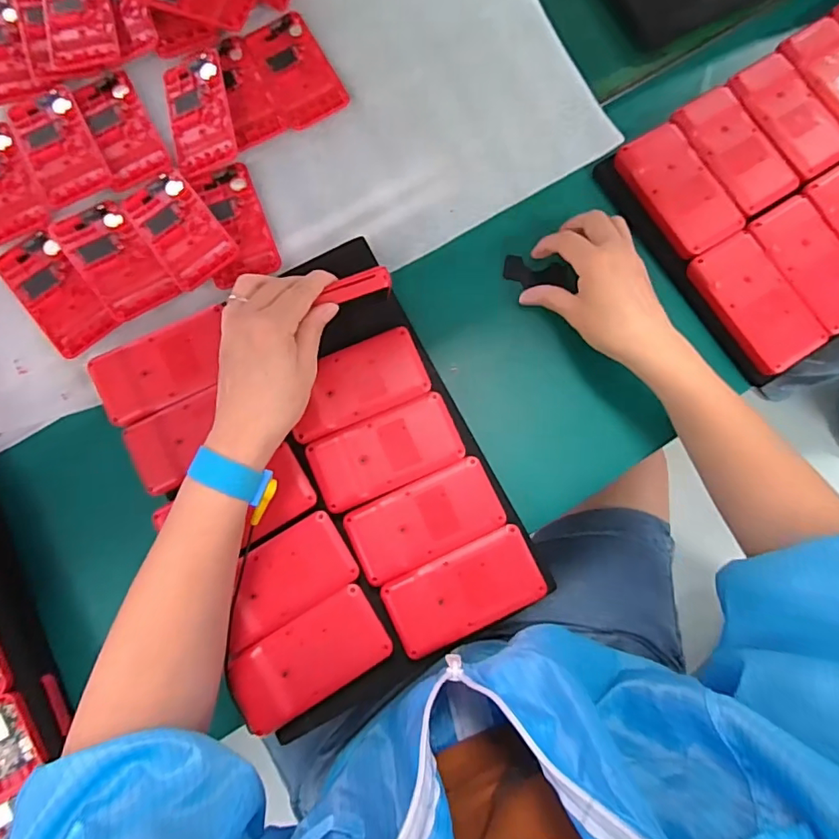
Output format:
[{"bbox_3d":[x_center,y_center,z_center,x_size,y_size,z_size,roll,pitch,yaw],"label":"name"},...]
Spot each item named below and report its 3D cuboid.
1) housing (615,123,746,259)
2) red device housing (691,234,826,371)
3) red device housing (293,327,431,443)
[{"bbox_3d":[0.234,-0.206,0.475,0.066,0.024,0.118,-33,83,-6],"label":"housing"},{"bbox_3d":[0.292,-0.102,0.450,0.065,0.013,0.119,-32,82,-6],"label":"red device housing"},{"bbox_3d":[-0.053,-0.030,0.442,0.118,0.020,0.062,-24,82,-5],"label":"red device housing"}]

